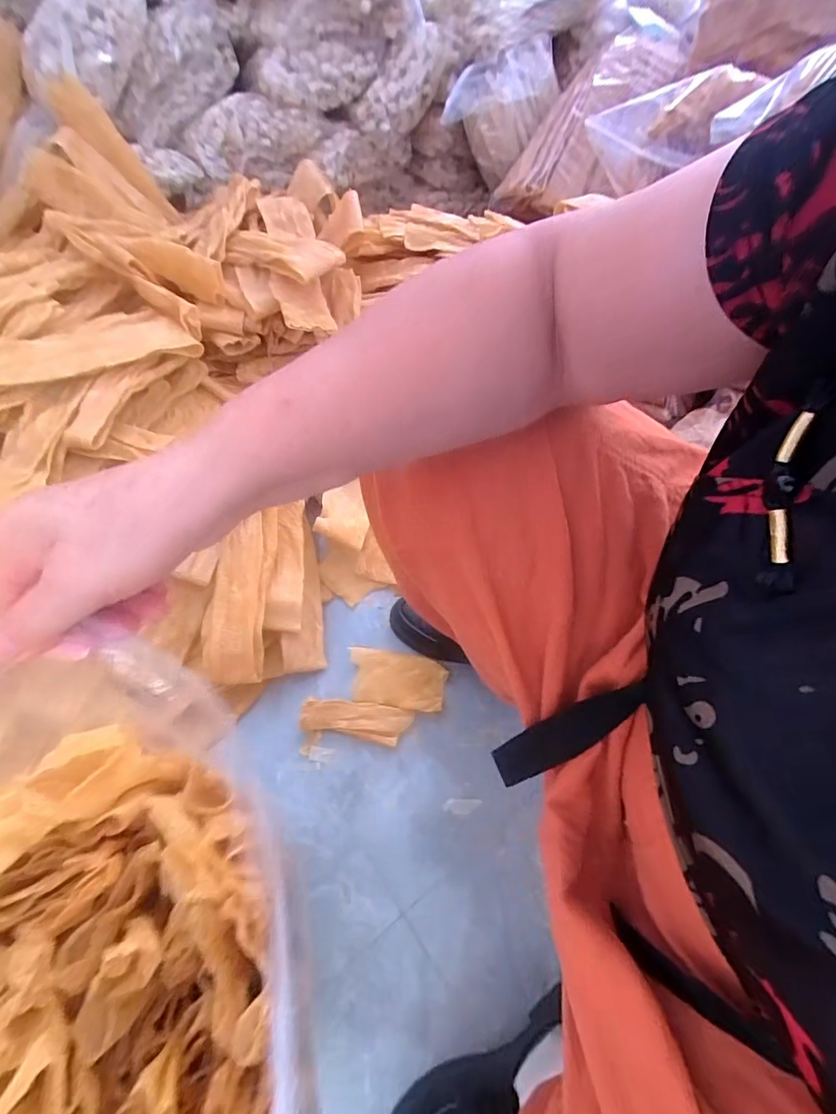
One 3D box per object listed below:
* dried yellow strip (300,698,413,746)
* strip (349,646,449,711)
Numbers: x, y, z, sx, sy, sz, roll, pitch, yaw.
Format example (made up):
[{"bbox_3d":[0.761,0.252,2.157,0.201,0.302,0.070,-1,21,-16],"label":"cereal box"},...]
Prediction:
[{"bbox_3d":[-0.082,0.215,0.659,0.143,0.020,0.049,4,59,3],"label":"dried yellow strip"},{"bbox_3d":[-0.030,0.167,0.691,0.134,0.013,0.077,6,59,4],"label":"strip"}]

